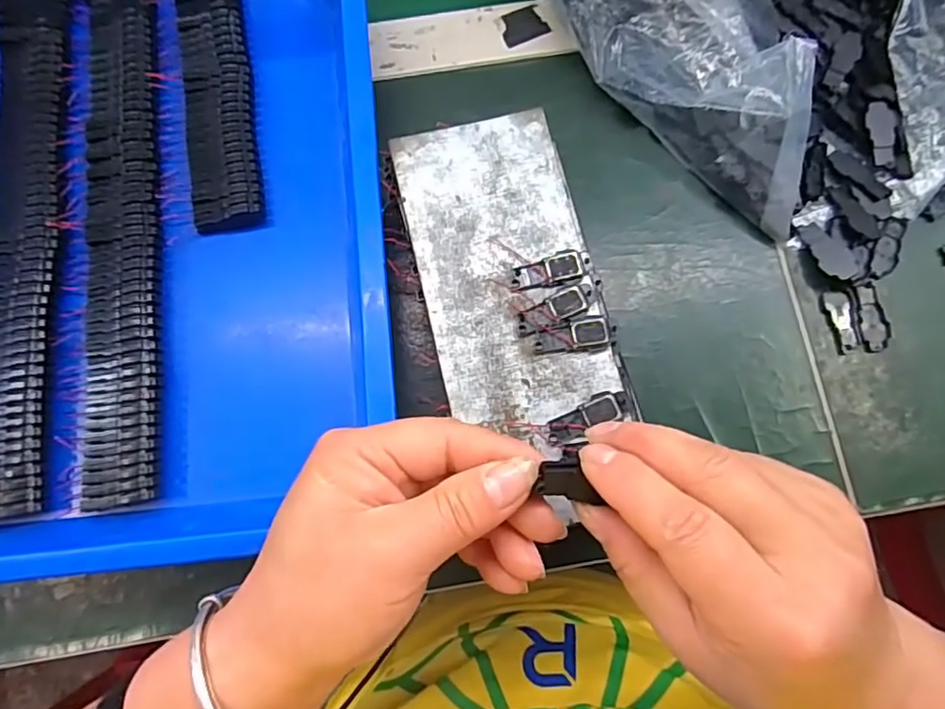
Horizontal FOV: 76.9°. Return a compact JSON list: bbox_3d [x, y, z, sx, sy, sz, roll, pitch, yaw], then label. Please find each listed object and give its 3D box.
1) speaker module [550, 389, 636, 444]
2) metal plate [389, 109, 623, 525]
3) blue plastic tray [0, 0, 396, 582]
[{"bbox_3d":[0.053,0.028,0.269,0.038,0.007,0.015,-18,78,-4],"label":"speaker module"},{"bbox_3d":[0.018,-0.026,0.282,0.079,0.006,0.185,-13,78,-3],"label":"metal plate"},{"bbox_3d":[-0.177,-0.077,0.320,0.257,0.049,0.358,-5,78,-1],"label":"blue plastic tray"}]

